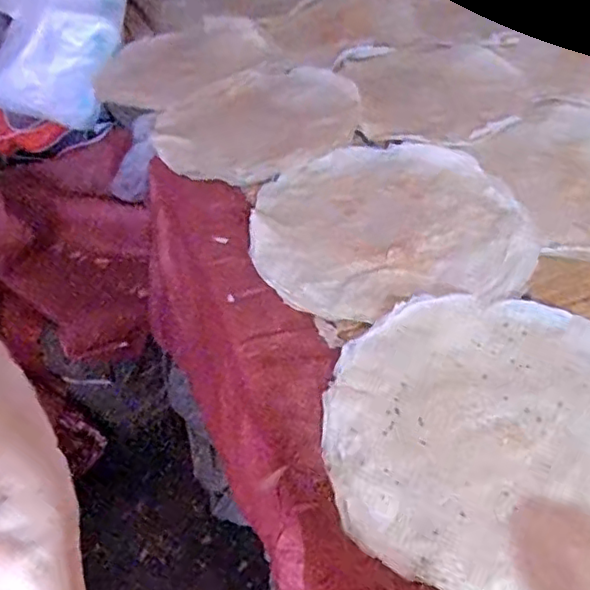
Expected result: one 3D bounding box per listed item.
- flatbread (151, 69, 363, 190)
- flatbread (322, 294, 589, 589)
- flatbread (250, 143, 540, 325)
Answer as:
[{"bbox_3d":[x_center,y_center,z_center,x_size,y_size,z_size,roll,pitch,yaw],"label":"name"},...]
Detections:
[{"bbox_3d":[-0.069,-0.306,1.037,0.348,0.014,0.342,-4,43,4],"label":"flatbread"},{"bbox_3d":[0.195,0.120,0.565,0.322,0.019,0.325,-4,43,4],"label":"flatbread"},{"bbox_3d":[0.119,-0.102,0.809,0.343,0.013,0.337,-4,43,4],"label":"flatbread"}]

